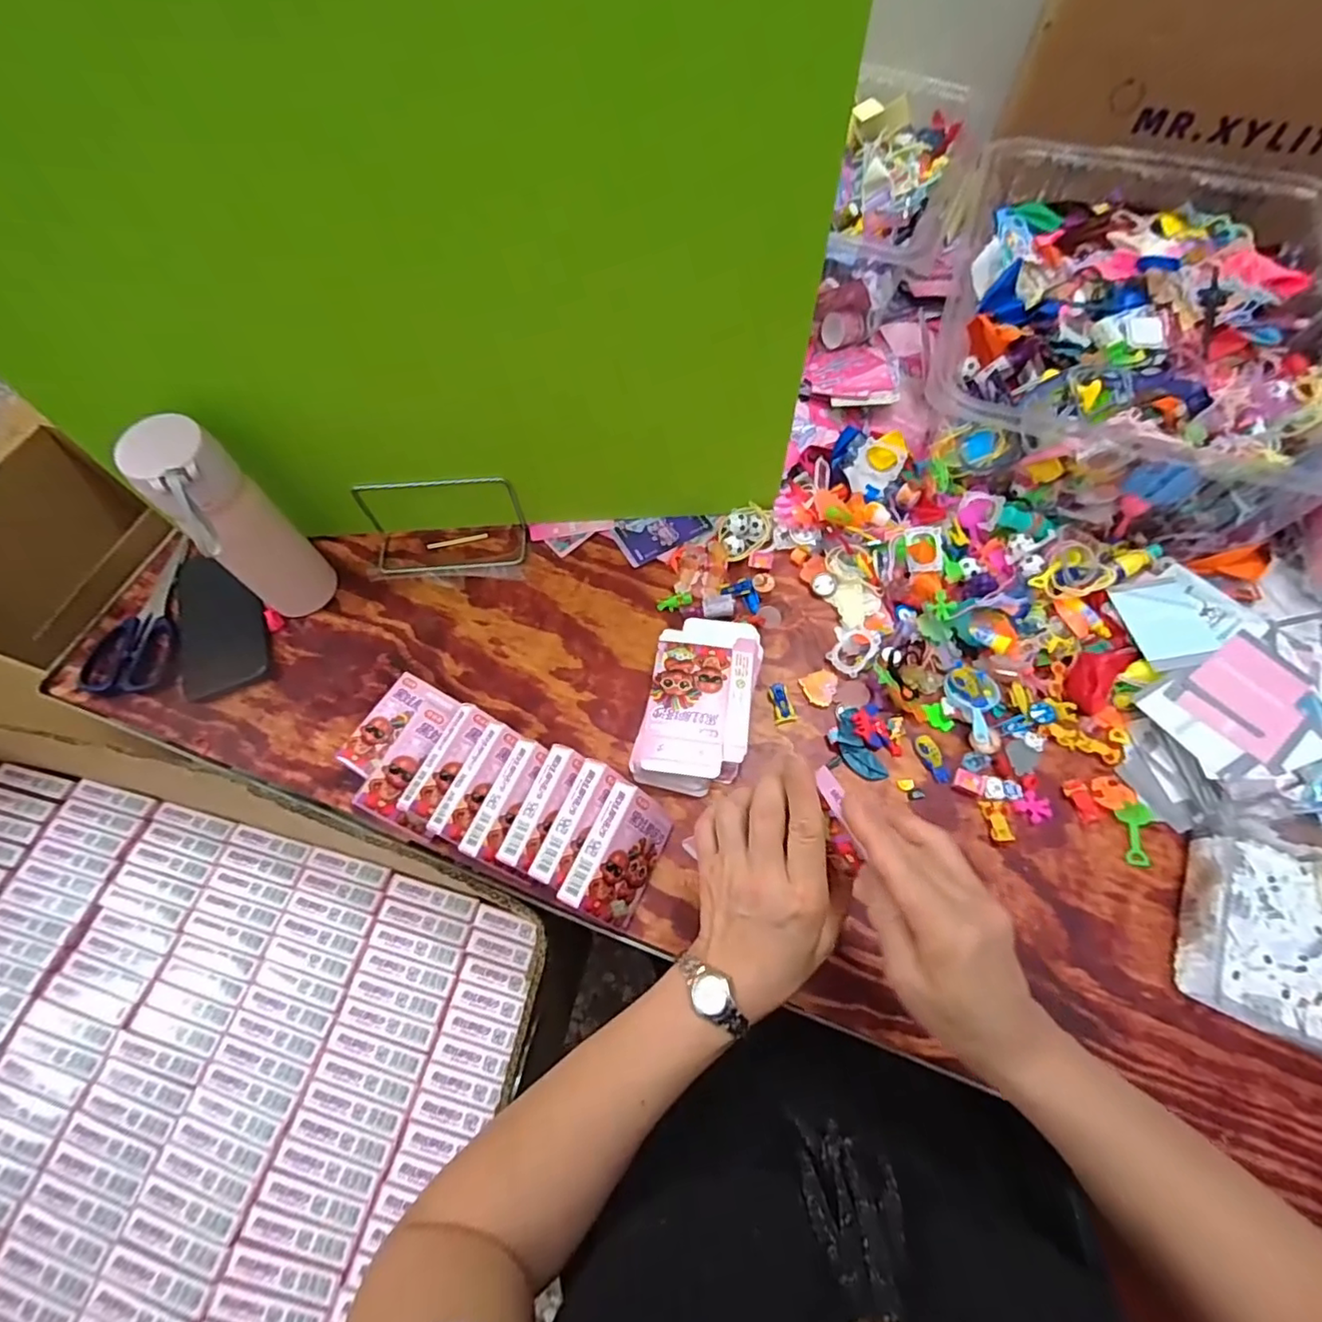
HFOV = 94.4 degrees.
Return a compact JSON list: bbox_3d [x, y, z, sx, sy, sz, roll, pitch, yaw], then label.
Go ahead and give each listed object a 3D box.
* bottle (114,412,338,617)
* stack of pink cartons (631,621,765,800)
[{"bbox_3d":[-0.342,-0.100,0.519,0.072,0.205,0.066,37,71,19],"label":"bottle"},{"bbox_3d":[0.034,0.034,0.533,0.089,0.030,0.157,10,64,8],"label":"stack of pink cartons"}]

